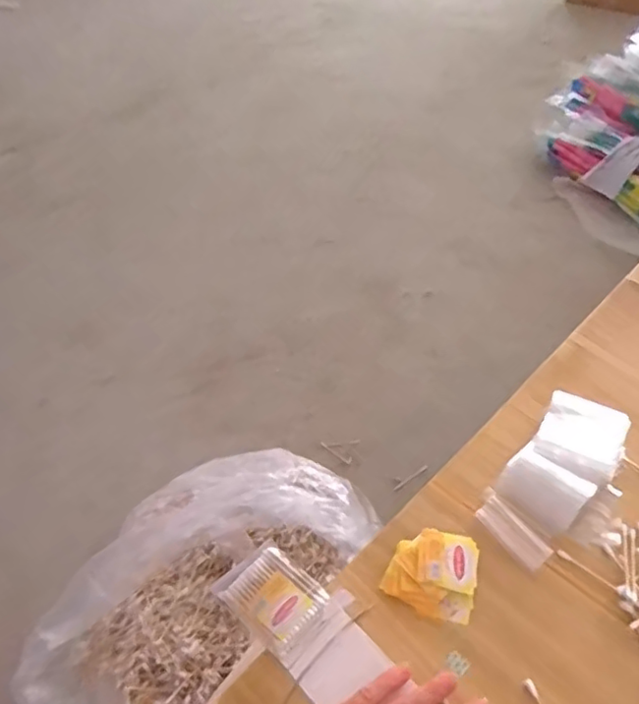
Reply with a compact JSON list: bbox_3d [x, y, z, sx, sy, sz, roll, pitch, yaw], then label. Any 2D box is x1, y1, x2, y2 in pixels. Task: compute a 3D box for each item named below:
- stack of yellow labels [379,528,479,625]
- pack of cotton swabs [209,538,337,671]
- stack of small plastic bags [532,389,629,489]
[{"bbox_3d":[0.093,0.179,0.481,0.069,0.014,0.066,15,53,17],"label":"stack of yellow labels"},{"bbox_3d":[-0.036,0.197,0.474,0.089,0.013,0.062,35,61,29],"label":"pack of cotton swabs"},{"bbox_3d":[0.232,0.081,0.528,0.069,0.032,0.081,23,56,22],"label":"stack of small plastic bags"}]

